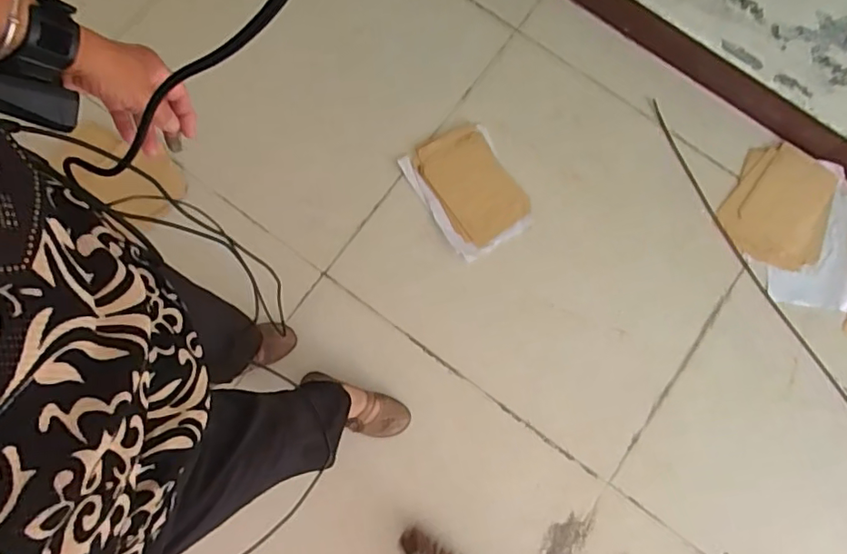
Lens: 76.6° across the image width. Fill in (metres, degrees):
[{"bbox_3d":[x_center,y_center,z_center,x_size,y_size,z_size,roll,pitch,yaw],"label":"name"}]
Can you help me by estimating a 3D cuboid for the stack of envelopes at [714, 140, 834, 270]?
[{"bbox_3d":[0.906,-0.186,1.372,0.244,0.020,0.321,21,78,4],"label":"stack of envelopes"}]

